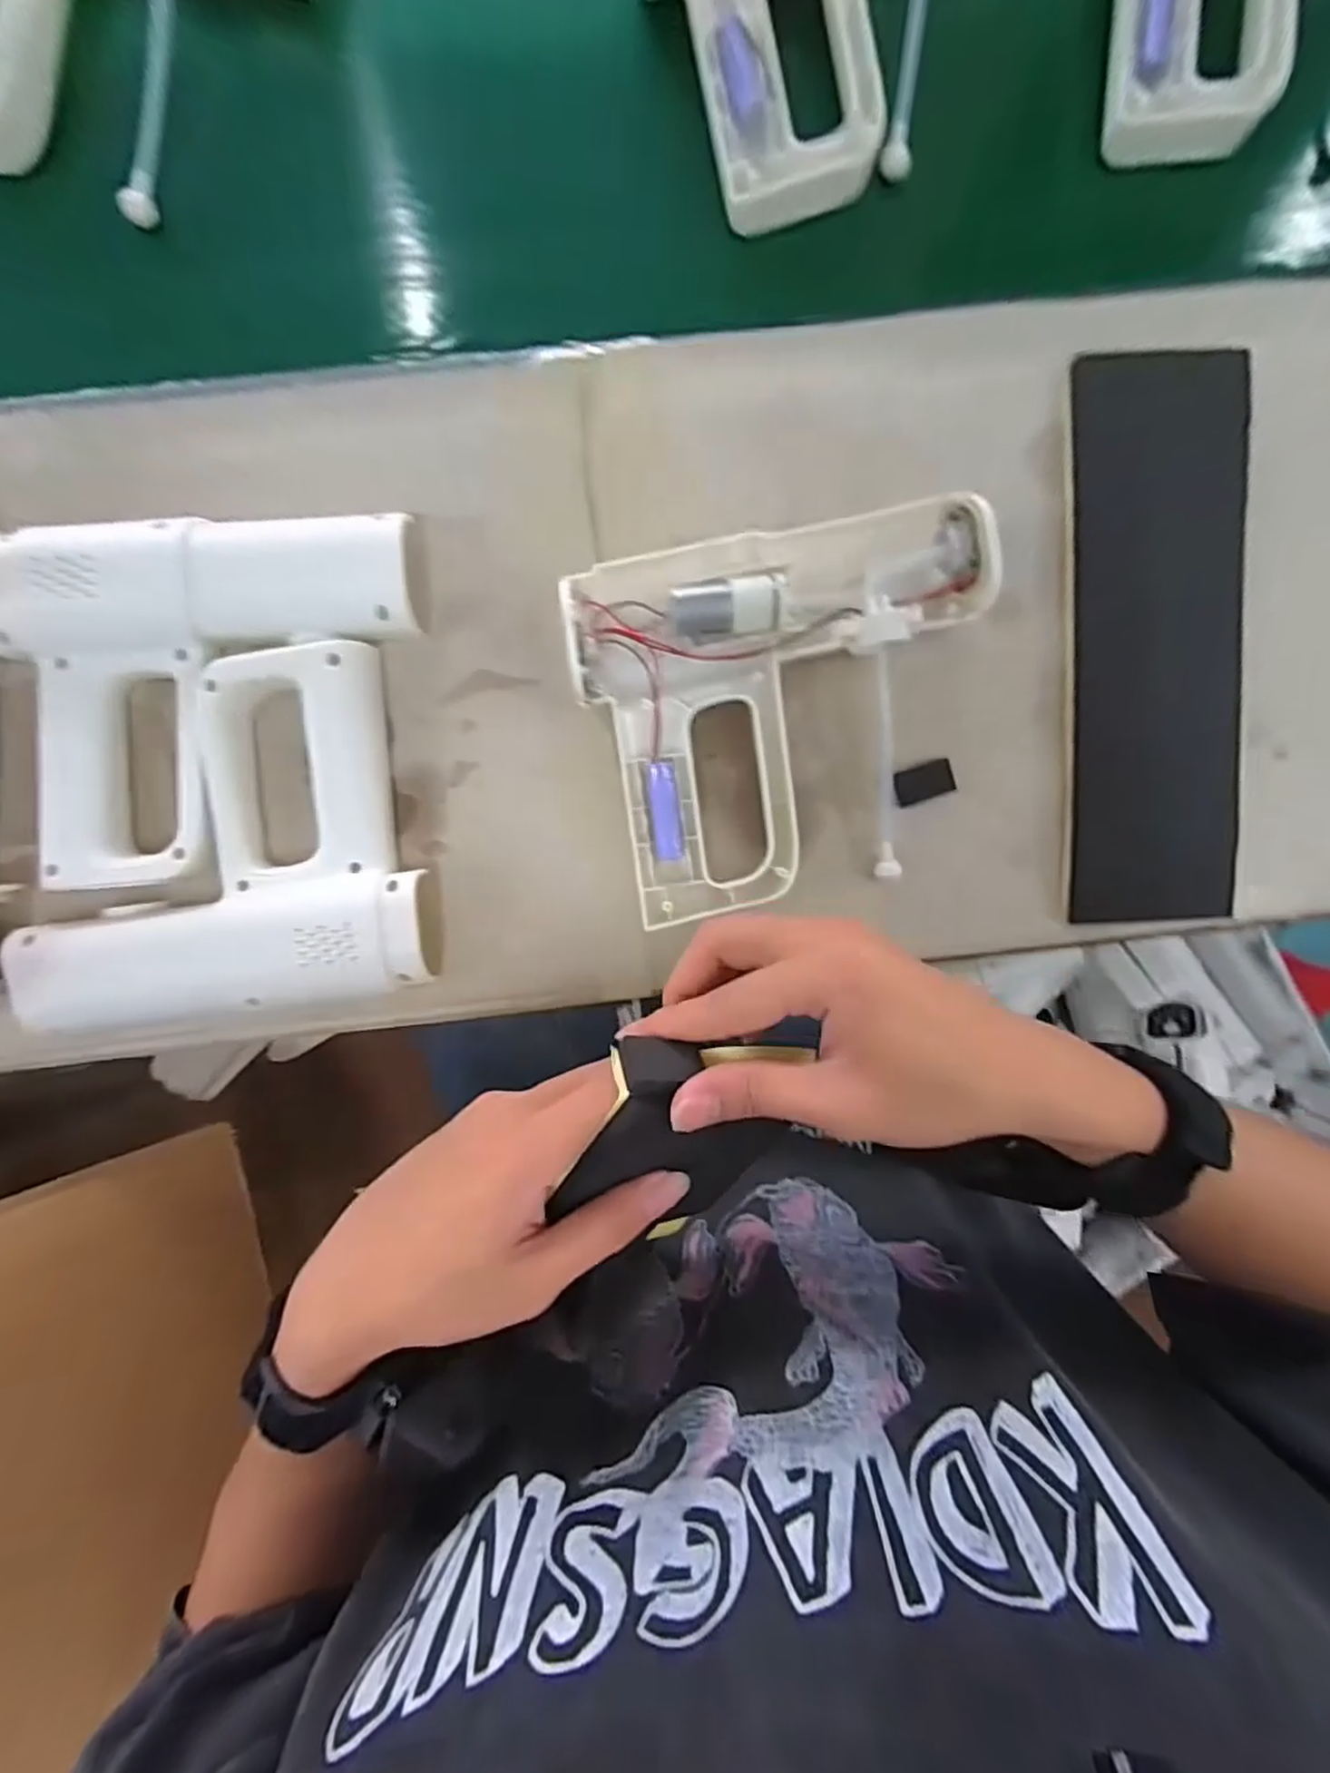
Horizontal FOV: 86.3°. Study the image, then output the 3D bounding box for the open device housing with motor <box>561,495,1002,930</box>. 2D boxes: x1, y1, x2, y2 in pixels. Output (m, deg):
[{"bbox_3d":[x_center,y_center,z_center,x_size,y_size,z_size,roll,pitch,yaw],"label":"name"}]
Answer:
[{"bbox_3d":[0.064,-0.086,0.363,0.208,0.038,0.186,-10,94,-1],"label":"open device housing with motor"}]

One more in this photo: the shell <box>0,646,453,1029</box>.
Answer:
[{"bbox_3d":[-0.229,-0.025,0.364,0.192,0.035,0.175,-7,94,-1],"label":"shell"}]

